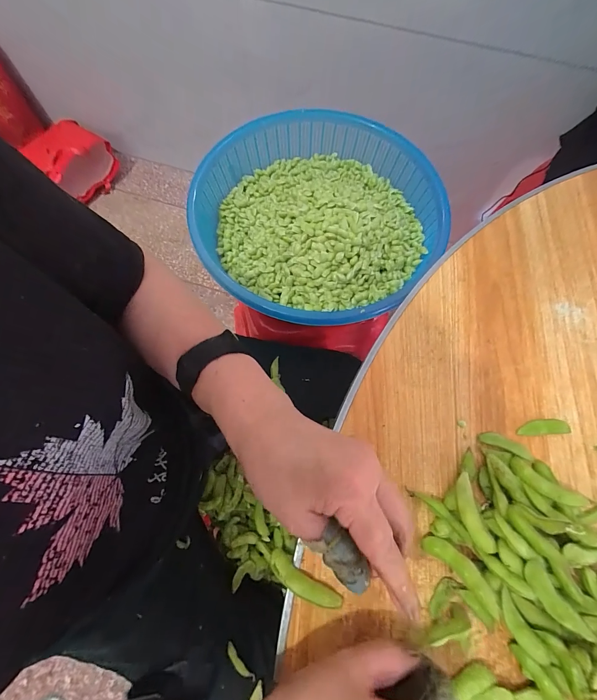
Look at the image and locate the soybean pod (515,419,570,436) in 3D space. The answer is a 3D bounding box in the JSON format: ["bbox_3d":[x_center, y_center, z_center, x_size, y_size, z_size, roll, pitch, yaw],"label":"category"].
[{"bbox_3d":[0.213,0.067,0.276,0.044,0.005,0.013,-3,70,-2],"label":"soybean pod"}]

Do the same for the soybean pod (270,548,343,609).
[{"bbox_3d":[0.004,0.171,0.233,0.059,0.013,0.015,32,73,10],"label":"soybean pod"}]

